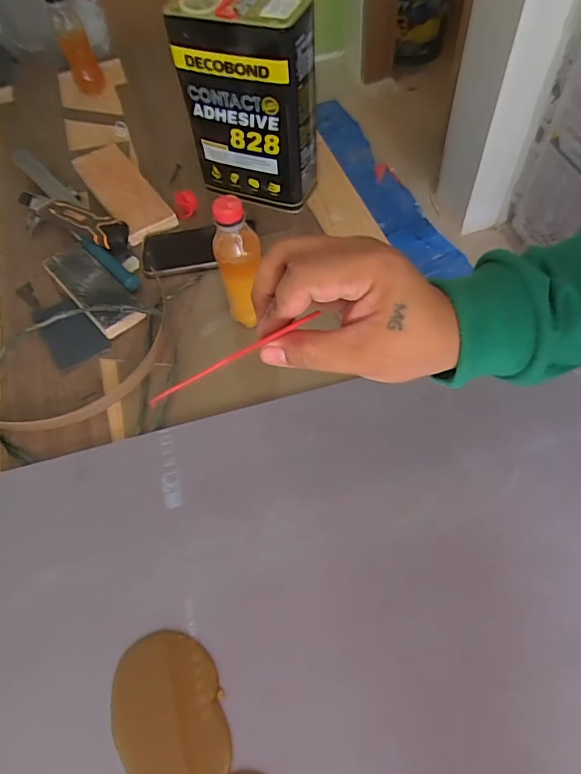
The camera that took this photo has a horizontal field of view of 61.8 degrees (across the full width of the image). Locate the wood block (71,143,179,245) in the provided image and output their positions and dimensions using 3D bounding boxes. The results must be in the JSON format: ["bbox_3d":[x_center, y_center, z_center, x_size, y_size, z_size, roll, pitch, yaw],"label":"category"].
[{"bbox_3d":[-0.266,-0.315,0.770,0.076,0.019,0.242,-31,62,-15],"label":"wood block"}]

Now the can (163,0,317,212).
[{"bbox_3d":[-0.053,-0.380,0.653,0.162,0.243,0.081,12,61,19],"label":"can"}]

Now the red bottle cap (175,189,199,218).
[{"bbox_3d":[-0.158,-0.276,0.734,0.035,0.041,0.011,2,31,-34],"label":"red bottle cap"}]

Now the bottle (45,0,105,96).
[{"bbox_3d":[-0.396,-0.628,0.891,0.056,0.161,0.054,-30,57,-7],"label":"bottle"}]

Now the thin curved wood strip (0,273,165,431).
[{"bbox_3d":[-0.227,-0.031,0.602,0.100,0.014,0.276,31,65,20],"label":"thin curved wood strip"}]

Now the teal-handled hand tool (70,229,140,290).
[{"bbox_3d":[-0.261,-0.185,0.690,0.025,0.017,0.159,-38,64,-19],"label":"teal-handled hand tool"}]

